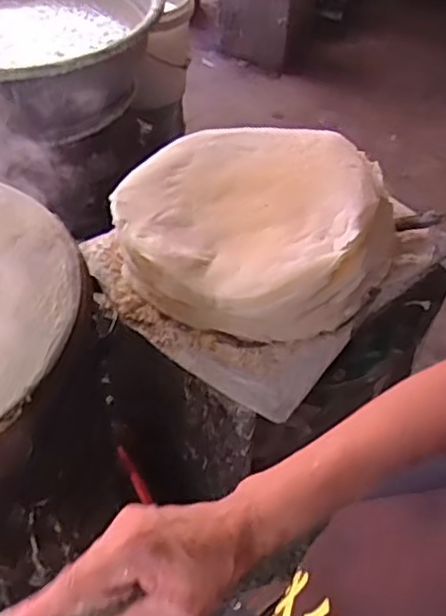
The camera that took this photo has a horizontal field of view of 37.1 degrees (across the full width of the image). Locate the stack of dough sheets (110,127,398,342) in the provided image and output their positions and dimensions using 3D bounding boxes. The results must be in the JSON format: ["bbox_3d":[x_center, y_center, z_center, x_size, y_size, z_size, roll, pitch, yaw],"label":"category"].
[{"bbox_3d":[0.036,-0.129,0.947,0.362,0.115,0.364,-26,57,-22],"label":"stack of dough sheets"}]

